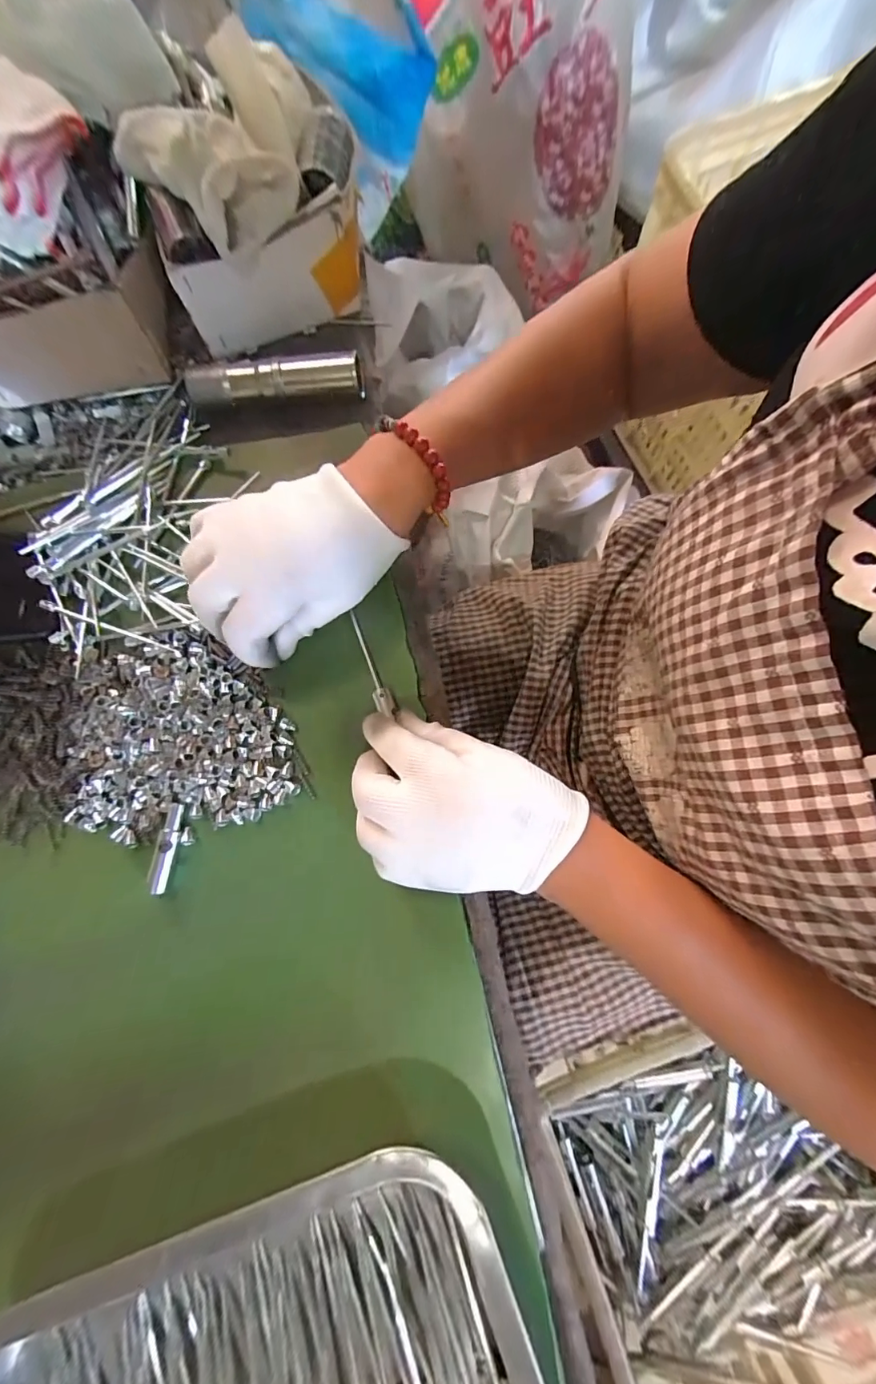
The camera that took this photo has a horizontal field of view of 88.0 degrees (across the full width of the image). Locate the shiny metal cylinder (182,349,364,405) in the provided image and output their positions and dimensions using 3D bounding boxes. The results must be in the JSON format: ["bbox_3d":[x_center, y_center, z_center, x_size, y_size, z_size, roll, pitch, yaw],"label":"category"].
[{"bbox_3d":[-0.116,-0.221,0.323,0.123,0.023,0.019,-3,78,1],"label":"shiny metal cylinder"}]

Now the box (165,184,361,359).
[{"bbox_3d":[-0.111,-0.282,0.313,0.124,0.058,0.023,-30,79,-5],"label":"box"}]

